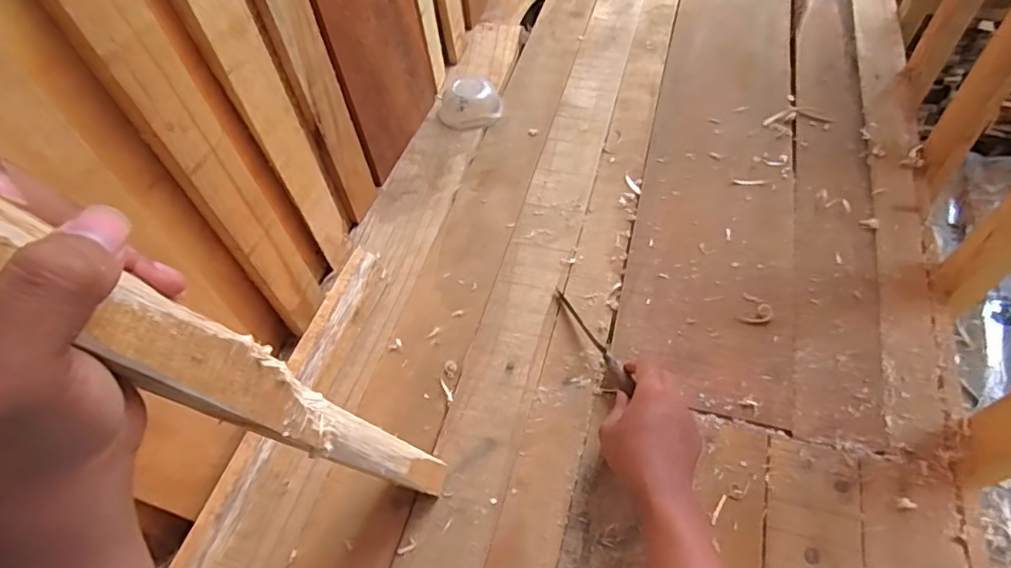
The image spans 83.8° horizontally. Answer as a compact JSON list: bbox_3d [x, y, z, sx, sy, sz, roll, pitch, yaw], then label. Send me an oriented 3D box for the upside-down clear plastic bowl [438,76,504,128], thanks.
[{"bbox_3d":[-0.056,-0.284,0.880,0.101,0.039,0.076,-4,56,1],"label":"upside-down clear plastic bowl"}]

